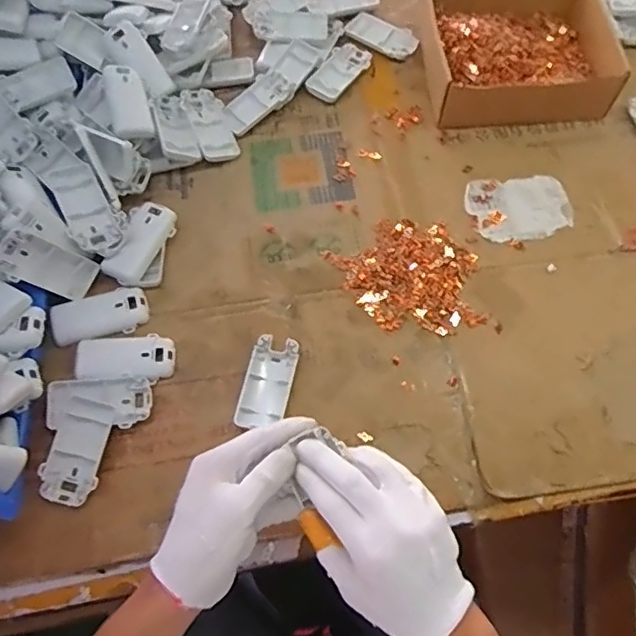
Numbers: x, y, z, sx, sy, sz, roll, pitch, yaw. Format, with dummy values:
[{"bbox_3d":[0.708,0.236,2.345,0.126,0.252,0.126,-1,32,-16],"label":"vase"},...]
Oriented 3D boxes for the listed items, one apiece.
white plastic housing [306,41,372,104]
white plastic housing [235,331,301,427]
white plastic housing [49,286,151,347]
[{"bbox_3d":[0.027,-0.312,0.725,0.045,0.012,0.101,30,68,13],"label":"white plastic housing"},{"bbox_3d":[-0.049,0.063,0.563,0.046,0.016,0.092,13,66,6],"label":"white plastic housing"},{"bbox_3d":[-0.225,-0.003,0.592,0.094,0.019,0.048,-18,67,-8],"label":"white plastic housing"}]

